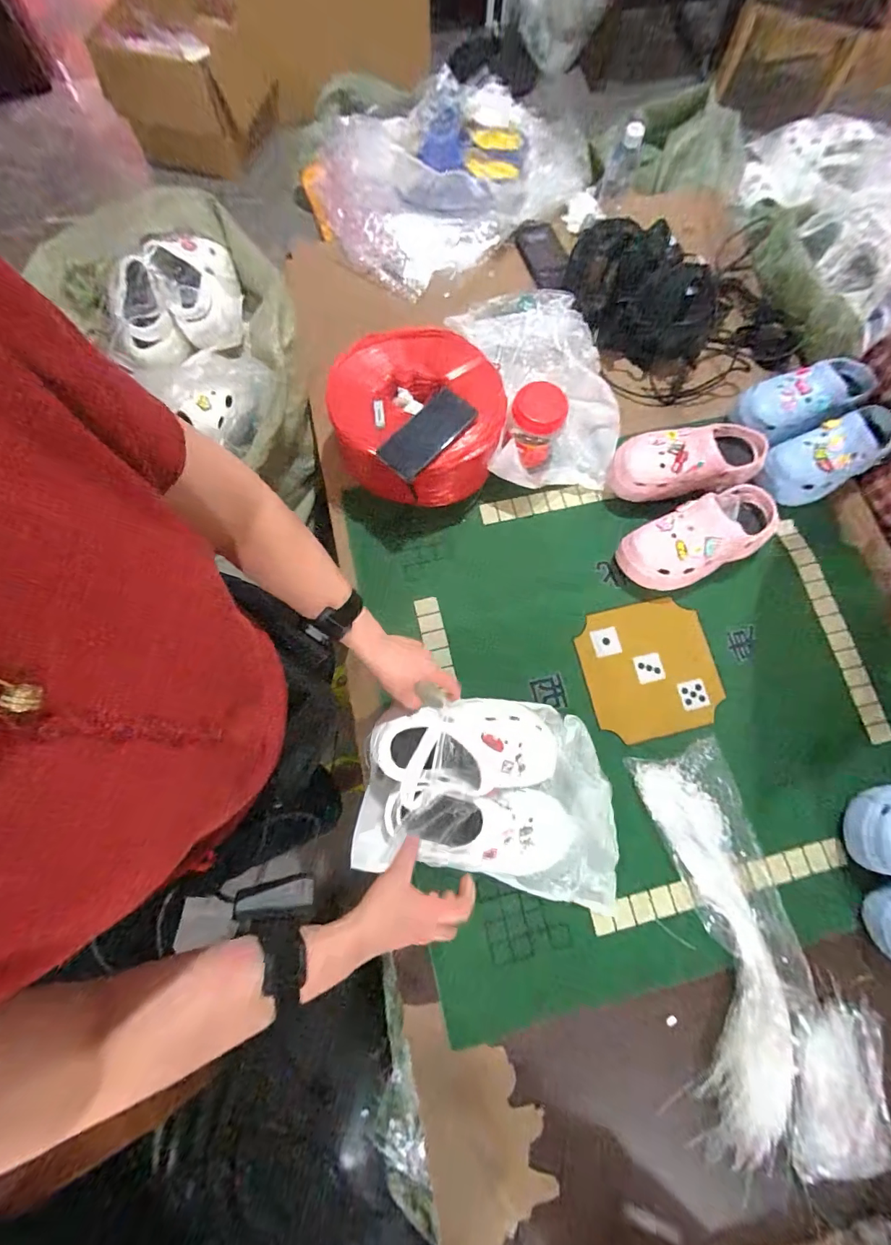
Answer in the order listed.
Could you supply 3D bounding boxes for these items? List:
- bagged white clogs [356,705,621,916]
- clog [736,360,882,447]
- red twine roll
[{"bbox_3d":[0.074,0.235,0.626,0.355,0.126,0.249,9,75,2],"label":"bagged white clogs"},{"bbox_3d":[0.661,-0.412,0.838,0.271,0.083,0.117,-22,76,-6],"label":"clog"},{"bbox_3d":[-0.034,-0.351,0.798,0.254,0.142,0.255,0,75,0],"label":"red twine roll"}]

